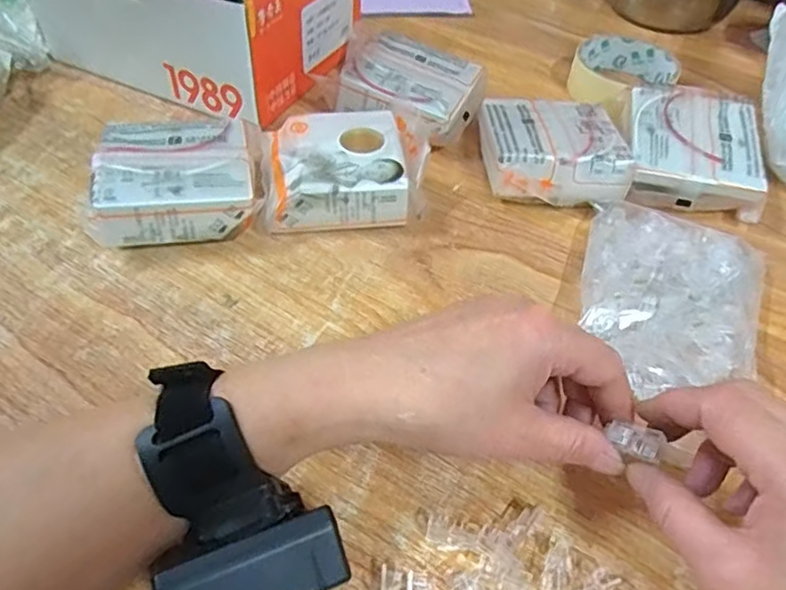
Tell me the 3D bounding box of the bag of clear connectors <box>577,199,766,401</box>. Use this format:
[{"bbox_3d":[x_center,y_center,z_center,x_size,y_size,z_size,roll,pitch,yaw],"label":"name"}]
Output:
[{"bbox_3d":[0.159,0.000,0.361,0.094,0.026,0.132,17,50,10],"label":"bag of clear connectors"}]

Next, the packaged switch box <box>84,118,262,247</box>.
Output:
[{"bbox_3d":[-0.130,-0.071,0.387,0.092,0.045,0.083,-5,50,-9],"label":"packaged switch box"}]

